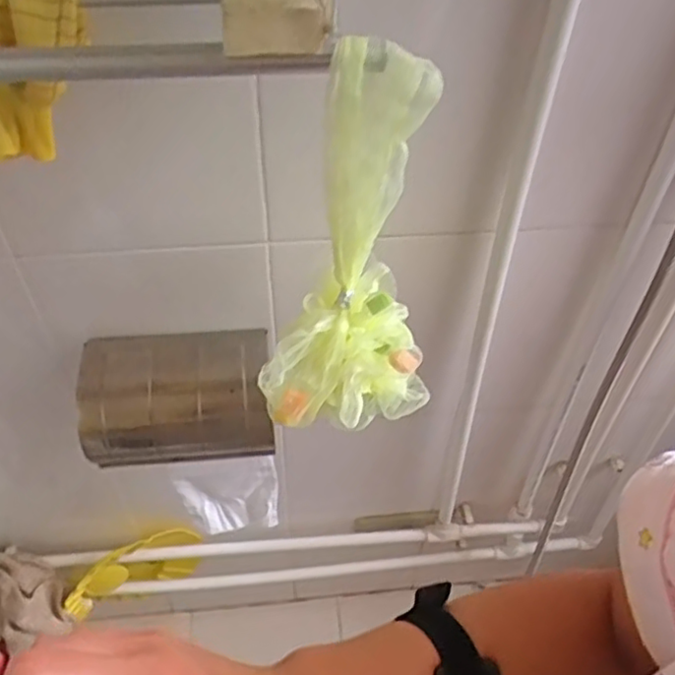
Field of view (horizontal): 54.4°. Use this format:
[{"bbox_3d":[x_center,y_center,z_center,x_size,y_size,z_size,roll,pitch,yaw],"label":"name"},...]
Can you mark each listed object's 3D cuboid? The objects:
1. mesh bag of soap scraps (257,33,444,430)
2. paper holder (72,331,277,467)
[{"bbox_3d":[0.004,-0.064,0.489,0.131,0.290,0.110,-4,48,-5],"label":"mesh bag of soap scraps"},{"bbox_3d":[-0.178,0.069,0.742,0.204,0.108,0.114,-4,48,-6],"label":"paper holder"}]

